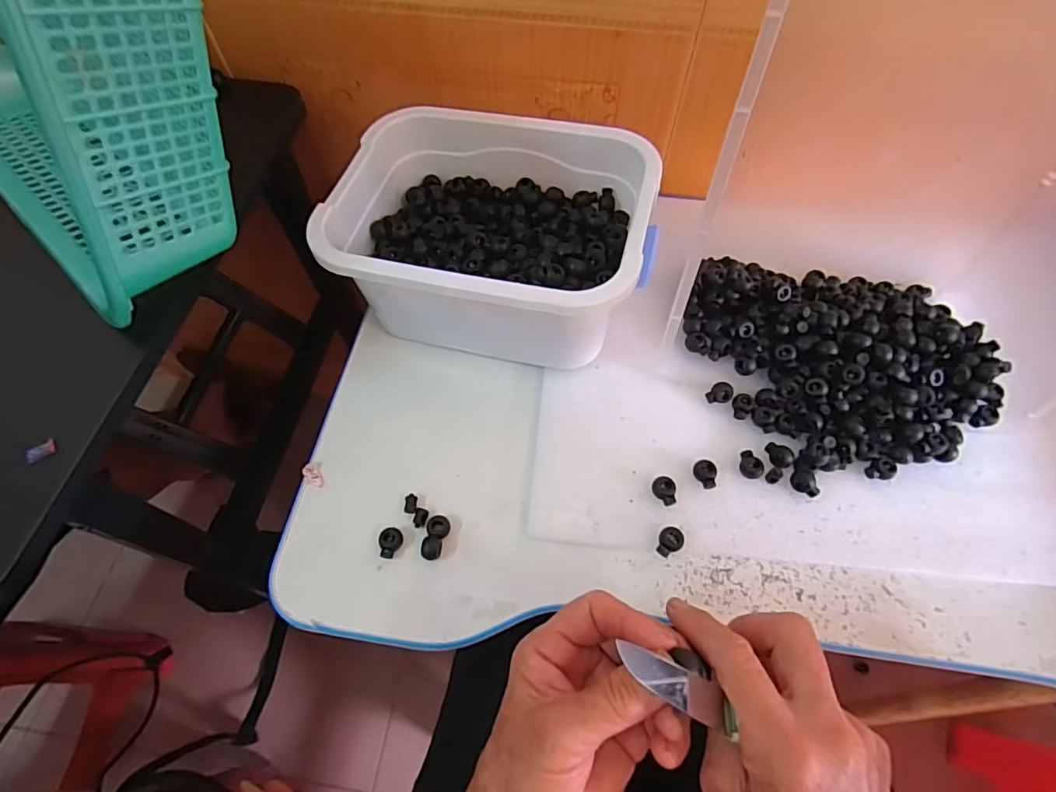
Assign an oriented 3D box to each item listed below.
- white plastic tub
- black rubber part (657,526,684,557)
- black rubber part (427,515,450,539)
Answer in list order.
[{"bbox_3d":[-0.029,-0.132,0.455,0.250,0.123,0.188,12,62,6],"label":"white plastic tub"},{"bbox_3d":[0.104,0.108,0.389,0.021,0.014,0.017,-34,68,-17],"label":"black rubber part"},{"bbox_3d":[-0.068,0.101,0.402,0.017,0.009,0.017,0,62,-1],"label":"black rubber part"}]

